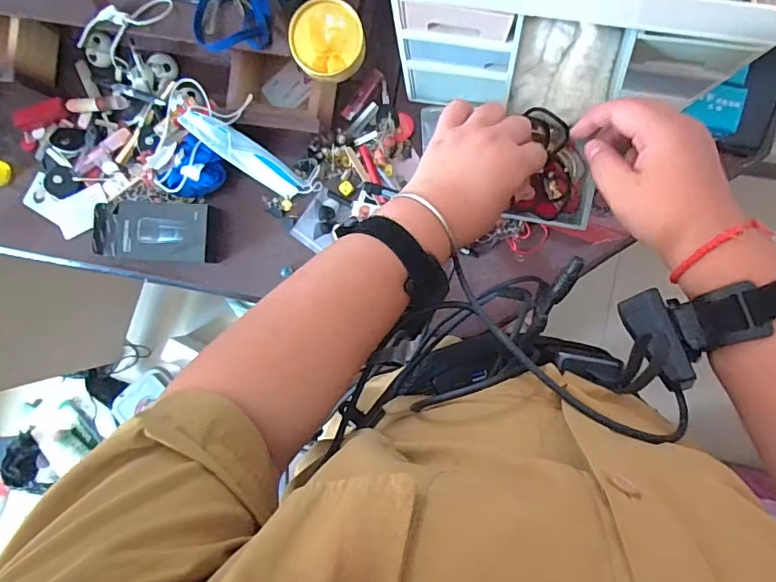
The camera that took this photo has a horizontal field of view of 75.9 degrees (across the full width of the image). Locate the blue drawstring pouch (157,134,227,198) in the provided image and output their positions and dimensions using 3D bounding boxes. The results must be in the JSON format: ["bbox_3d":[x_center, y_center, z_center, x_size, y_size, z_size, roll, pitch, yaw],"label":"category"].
[{"bbox_3d":[-0.265,-0.160,0.679,0.067,0.045,0.084,44,95,3],"label":"blue drawstring pouch"}]

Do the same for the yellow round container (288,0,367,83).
[{"bbox_3d":[-0.069,-0.285,0.568,0.080,0.034,0.081,0,91,5],"label":"yellow round container"}]

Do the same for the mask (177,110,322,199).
[{"bbox_3d":[-0.176,-0.175,0.648,0.183,0.020,0.050,29,94,-27],"label":"mask"}]

